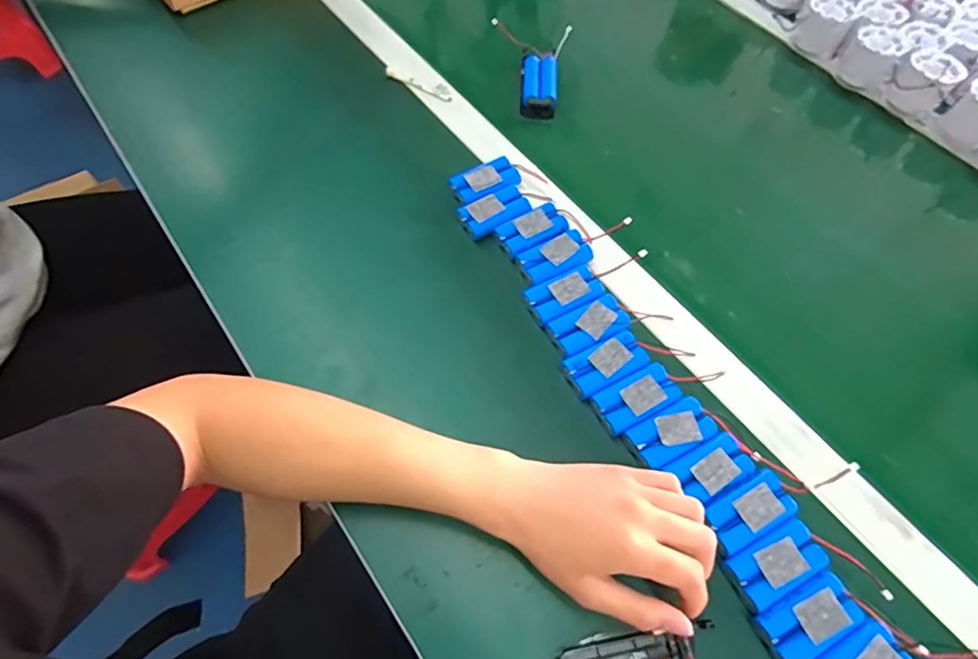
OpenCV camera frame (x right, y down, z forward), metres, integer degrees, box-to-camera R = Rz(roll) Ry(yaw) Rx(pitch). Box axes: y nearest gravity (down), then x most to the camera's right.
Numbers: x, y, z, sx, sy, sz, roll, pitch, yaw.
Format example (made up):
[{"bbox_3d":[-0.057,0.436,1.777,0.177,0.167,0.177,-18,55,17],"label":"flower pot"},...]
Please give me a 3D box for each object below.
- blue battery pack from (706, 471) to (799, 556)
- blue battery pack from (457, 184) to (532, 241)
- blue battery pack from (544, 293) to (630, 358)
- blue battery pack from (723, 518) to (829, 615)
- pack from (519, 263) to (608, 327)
[{"bbox_3d":[0.189,0.134,0.382,0.067,0.019,0.033,-26,66,-12],"label":"blue battery pack"},{"bbox_3d":[0.007,-0.112,0.505,0.065,0.021,0.039,-29,66,-13],"label":"blue battery pack"},{"bbox_3d":[0.086,-0.003,0.449,0.066,0.015,0.036,-28,66,-12],"label":"blue battery pack"},{"bbox_3d":[0.200,0.164,0.365,0.068,0.017,0.035,-25,65,-11],"label":"blue battery pack"},{"bbox_3d":[0.067,-0.030,0.463,0.067,0.018,0.036,-24,65,-11],"label":"pack"}]

